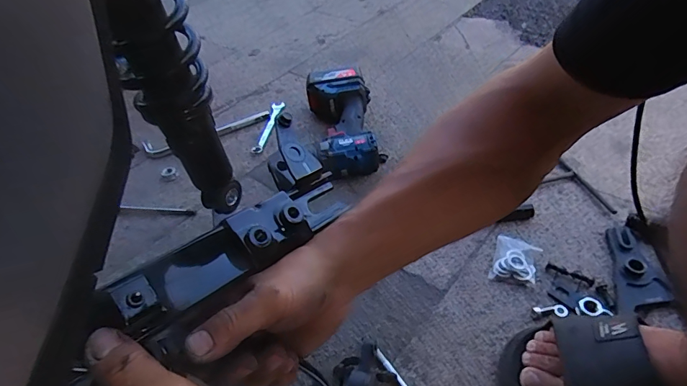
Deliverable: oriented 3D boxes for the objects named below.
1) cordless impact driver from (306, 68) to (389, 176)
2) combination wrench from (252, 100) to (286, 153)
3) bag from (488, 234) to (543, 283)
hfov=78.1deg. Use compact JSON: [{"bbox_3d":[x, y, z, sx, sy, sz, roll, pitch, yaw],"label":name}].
[{"bbox_3d":[-0.003,-0.135,0.787,0.123,0.078,0.247,-11,45,-3],"label":"cordless impact driver"},{"bbox_3d":[-0.150,-0.137,0.855,0.025,0.011,0.164,4,46,11],"label":"combination wrench"},{"bbox_3d":[0.230,0.090,0.567,0.056,0.020,0.059,12,48,18],"label":"bag"}]

